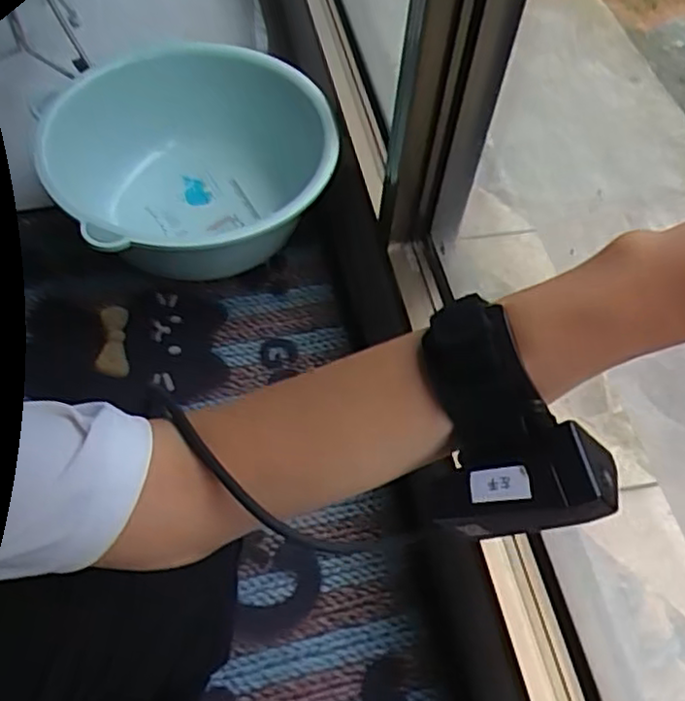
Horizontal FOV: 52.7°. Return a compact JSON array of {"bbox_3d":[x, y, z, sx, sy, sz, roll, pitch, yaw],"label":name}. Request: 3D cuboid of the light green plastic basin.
[{"bbox_3d":[-0.194,-0.235,0.876,0.351,0.143,0.290,-36,66,-23],"label":"light green plastic basin"}]

